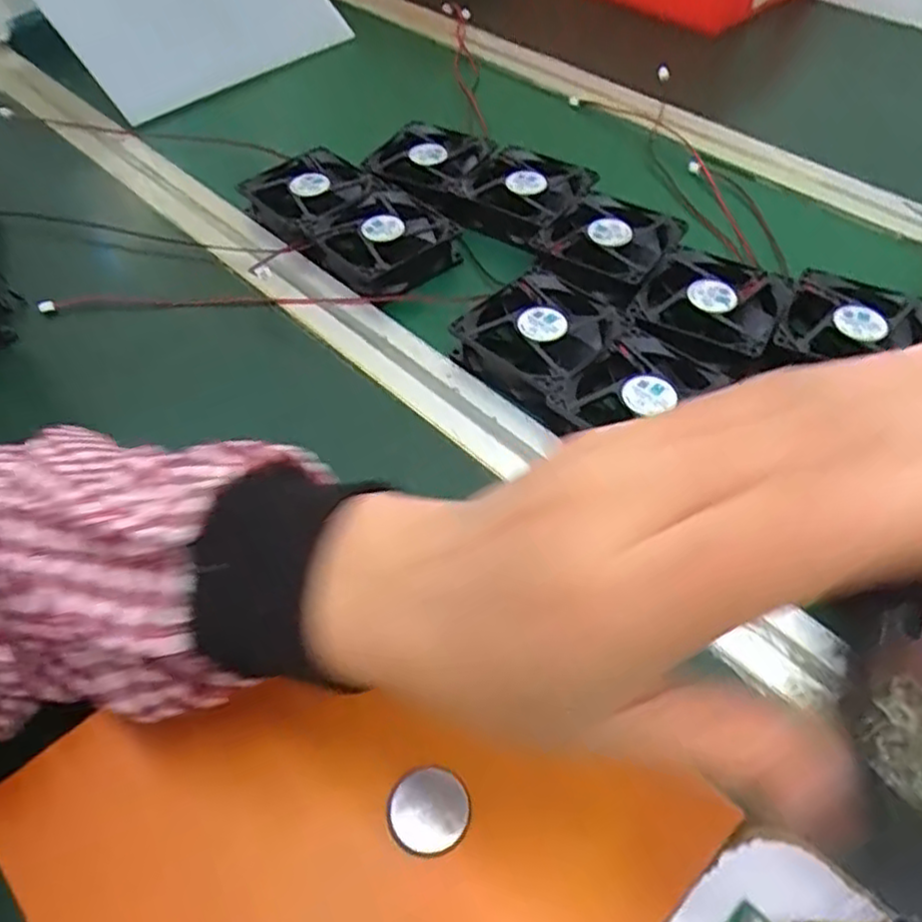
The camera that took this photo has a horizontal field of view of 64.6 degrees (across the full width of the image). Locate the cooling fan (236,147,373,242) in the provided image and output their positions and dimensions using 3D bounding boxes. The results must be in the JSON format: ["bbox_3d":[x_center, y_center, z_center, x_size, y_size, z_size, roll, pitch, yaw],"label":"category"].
[{"bbox_3d":[-0.109,-0.200,0.540,0.086,0.021,0.088,-35,57,-24],"label":"cooling fan"}]

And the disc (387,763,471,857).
[{"bbox_3d":[-0.012,0.128,0.266,0.029,0.007,0.028,-1,50,2],"label":"disc"}]

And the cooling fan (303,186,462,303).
[{"bbox_3d":[-0.054,-0.150,0.501,0.083,0.025,0.075,-32,55,-22],"label":"cooling fan"}]

